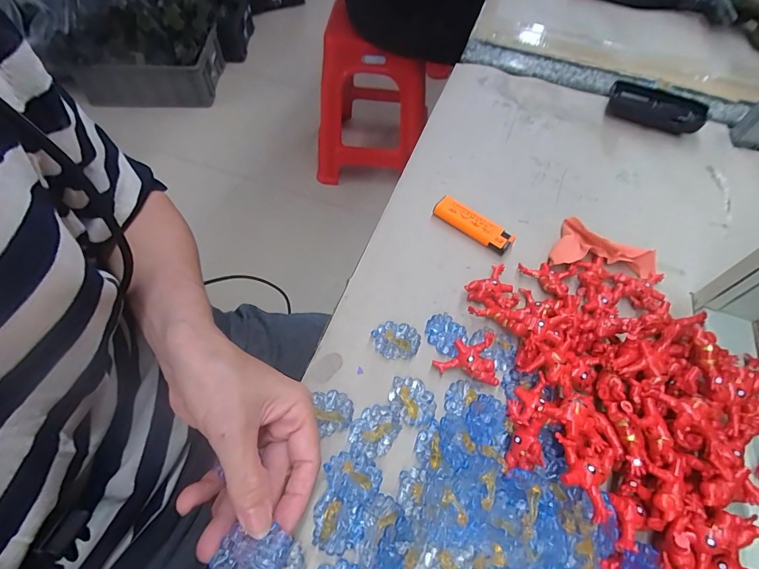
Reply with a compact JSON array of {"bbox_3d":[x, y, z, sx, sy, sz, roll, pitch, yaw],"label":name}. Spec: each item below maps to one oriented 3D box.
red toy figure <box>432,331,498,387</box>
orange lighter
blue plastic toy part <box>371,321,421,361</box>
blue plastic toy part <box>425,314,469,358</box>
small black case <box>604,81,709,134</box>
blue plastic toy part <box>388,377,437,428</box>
[{"bbox_3d":[0.066,0.058,0.296,0.045,0.022,0.033,-2,57,-2],"label":"red toy figure"},{"bbox_3d":[0.091,-0.058,0.375,0.079,0.016,0.019,35,63,20],"label":"orange lighter"},{"bbox_3d":[0.013,0.044,0.311,0.037,0.011,0.030,3,57,1],"label":"blue plastic toy part"},{"bbox_3d":[0.054,0.040,0.317,0.033,0.005,0.029,36,63,20],"label":"blue plastic toy part"},{"bbox_3d":[0.342,-0.220,0.484,0.106,0.027,0.055,19,58,11],"label":"small black case"},{"bbox_3d":[0.024,0.085,0.285,0.030,0.011,0.038,-30,62,-19],"label":"blue plastic toy part"}]

